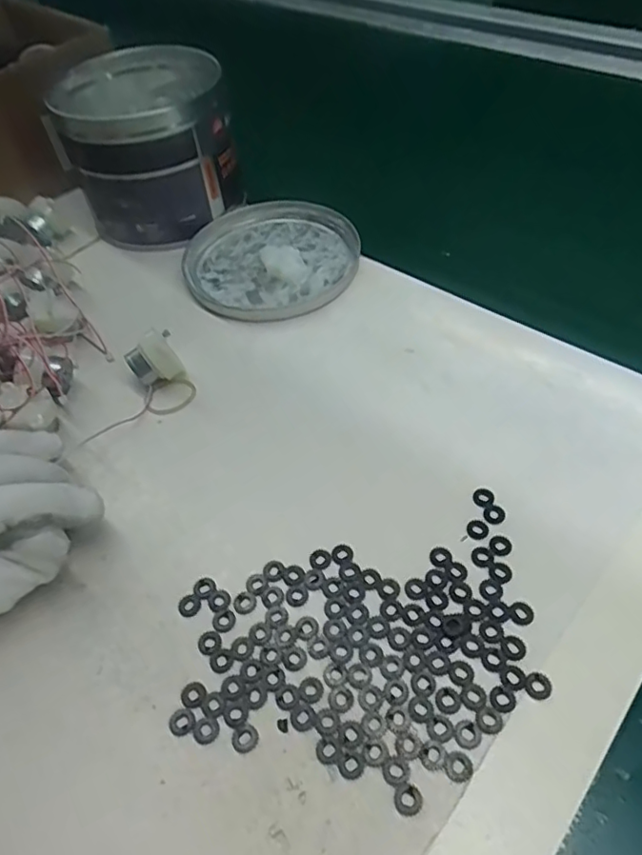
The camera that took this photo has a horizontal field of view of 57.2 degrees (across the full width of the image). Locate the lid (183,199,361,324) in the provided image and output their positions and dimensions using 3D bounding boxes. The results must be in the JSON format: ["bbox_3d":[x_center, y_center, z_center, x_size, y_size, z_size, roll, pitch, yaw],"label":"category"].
[{"bbox_3d":[-0.038,-0.131,0.451,0.129,0.013,0.141,-3,50,4],"label":"lid"}]

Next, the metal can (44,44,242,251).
[{"bbox_3d":[-0.144,-0.227,0.481,0.115,0.105,0.150,-29,53,-17],"label":"metal can"}]

